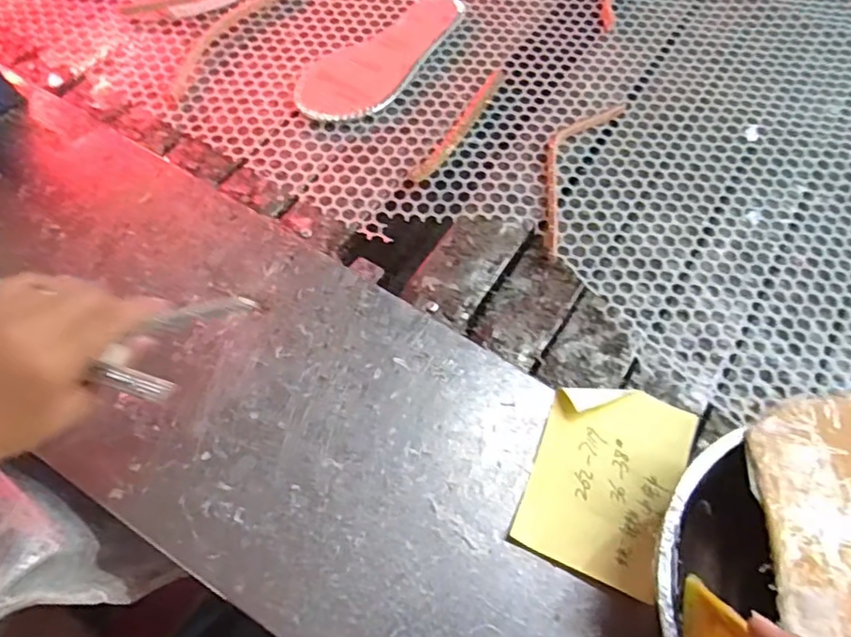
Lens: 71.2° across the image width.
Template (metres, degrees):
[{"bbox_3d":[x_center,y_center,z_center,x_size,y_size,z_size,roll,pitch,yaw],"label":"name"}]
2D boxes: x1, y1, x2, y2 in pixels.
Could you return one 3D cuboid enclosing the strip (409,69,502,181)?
[{"bbox_3d":[0.037,-0.195,0.592,0.020,0.004,0.170,29,67,11],"label":"strip"}]

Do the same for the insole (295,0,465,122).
[{"bbox_3d":[-0.036,-0.276,0.625,0.086,0.008,0.229,42,70,16],"label":"insole"}]

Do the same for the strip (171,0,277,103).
[{"bbox_3d":[-0.207,-0.308,0.632,0.040,0.006,0.215,29,67,11],"label":"strip"}]

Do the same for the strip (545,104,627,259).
[{"bbox_3d":[0.137,-0.148,0.573,0.052,0.009,0.198,25,66,9],"label":"strip"}]

